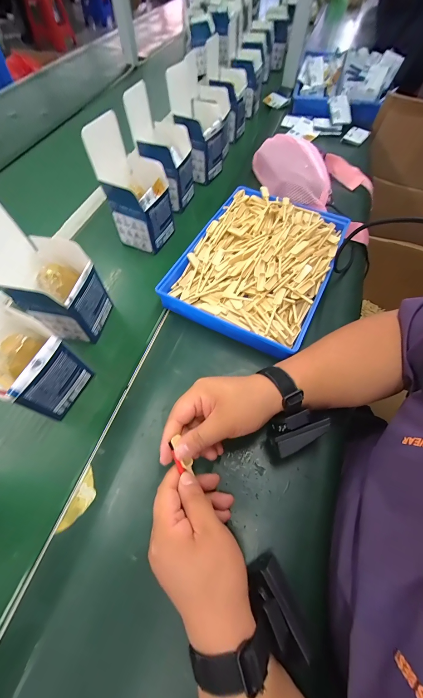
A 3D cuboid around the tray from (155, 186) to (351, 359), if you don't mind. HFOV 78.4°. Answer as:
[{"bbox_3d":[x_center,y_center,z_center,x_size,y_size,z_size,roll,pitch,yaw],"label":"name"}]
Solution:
[{"bbox_3d":[0.083,-0.156,0.451,0.231,0.058,0.308,25,64,13],"label":"tray"}]

